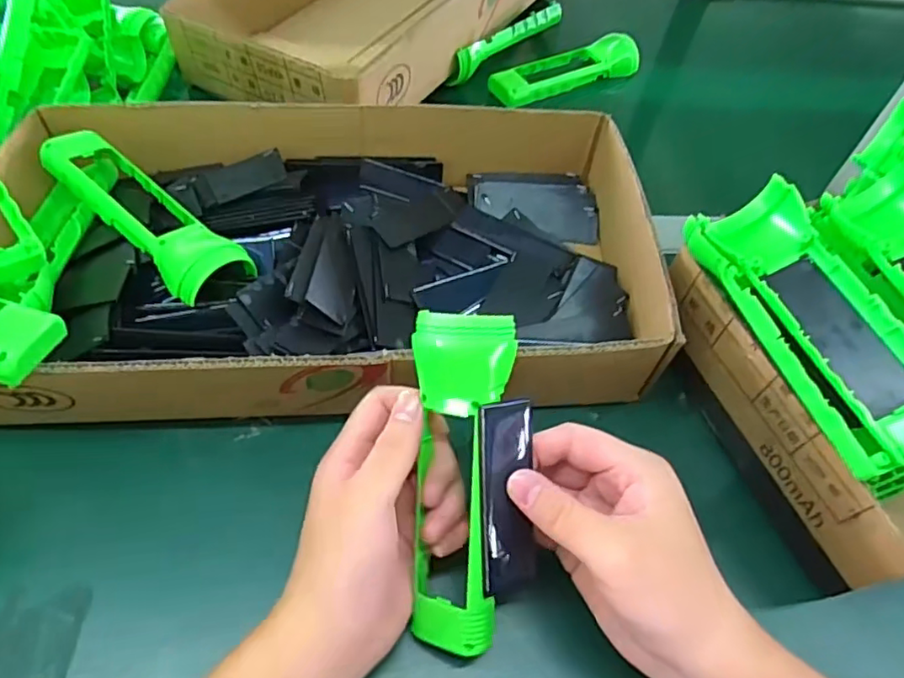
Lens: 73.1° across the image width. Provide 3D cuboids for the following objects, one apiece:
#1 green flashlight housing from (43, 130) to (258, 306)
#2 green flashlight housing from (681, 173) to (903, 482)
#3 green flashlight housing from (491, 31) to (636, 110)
[{"bbox_3d":[-0.195,-0.079,0.387,0.155,0.033,0.047,38,60,20],"label":"green flashlight housing"},{"bbox_3d":[0.193,-0.009,0.322,0.057,0.037,0.163,-17,58,-16],"label":"green flashlight housing"},{"bbox_3d":[0.114,-0.272,0.613,0.164,0.023,0.051,-24,61,-20],"label":"green flashlight housing"}]

